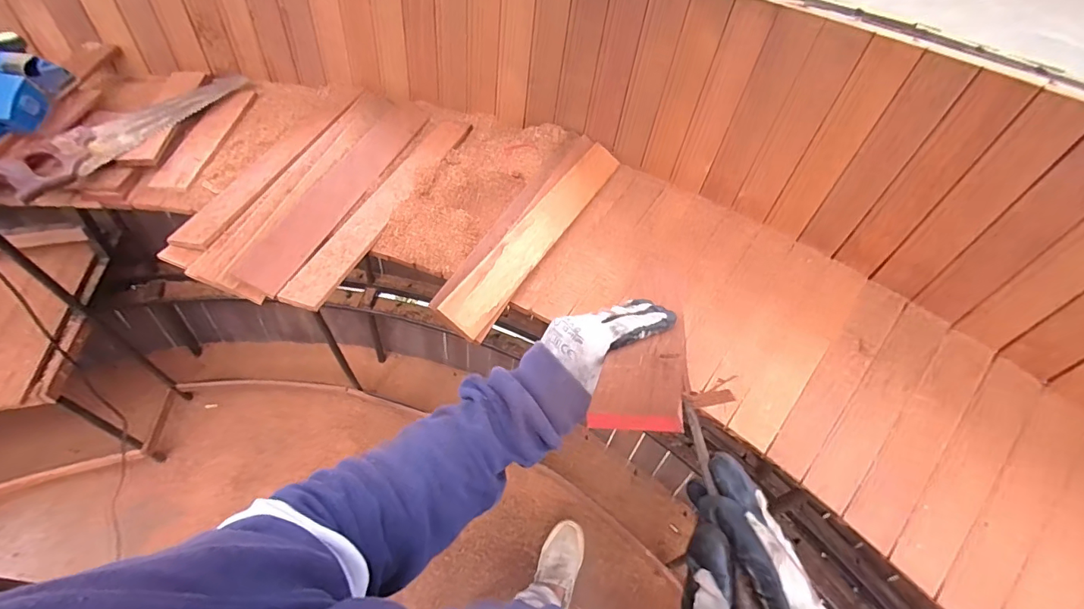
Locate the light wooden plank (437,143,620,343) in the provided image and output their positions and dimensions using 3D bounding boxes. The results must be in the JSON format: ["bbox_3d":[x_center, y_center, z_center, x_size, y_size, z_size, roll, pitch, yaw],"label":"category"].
[{"bbox_3d":[0.006,-0.134,0.774,0.069,0.019,0.507,39,53,-4],"label":"light wooden plank"}]

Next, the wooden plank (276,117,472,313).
[{"bbox_3d":[-0.261,-0.193,0.816,0.075,0.025,0.521,16,52,8],"label":"wooden plank"}]

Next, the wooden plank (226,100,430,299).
[{"bbox_3d":[-0.338,-0.224,0.813,0.075,0.021,0.523,15,52,7],"label":"wooden plank"}]

